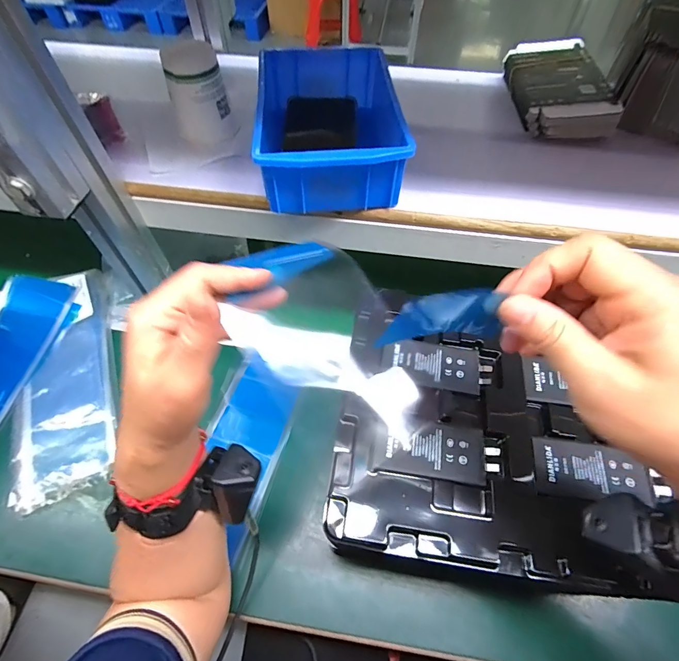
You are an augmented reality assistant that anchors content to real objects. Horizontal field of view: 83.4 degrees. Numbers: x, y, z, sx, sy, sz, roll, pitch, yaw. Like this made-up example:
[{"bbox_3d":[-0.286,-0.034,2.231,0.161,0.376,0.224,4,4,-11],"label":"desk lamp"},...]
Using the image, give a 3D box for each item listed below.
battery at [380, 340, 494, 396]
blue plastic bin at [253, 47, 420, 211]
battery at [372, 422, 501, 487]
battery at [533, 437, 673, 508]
[{"bbox_3d":[0.084,0.030,0.333,0.092,0.007,0.042,9,57,6],"label":"battery"},{"bbox_3d":[-0.012,-0.201,0.378,0.124,0.063,0.189,-4,56,-3],"label":"blue plastic bin"},{"bbox_3d":[0.074,0.093,0.293,0.093,0.007,0.042,6,56,3],"label":"battery"},{"bbox_3d":[0.191,0.106,0.285,0.086,0.007,0.043,6,56,4],"label":"battery"}]

